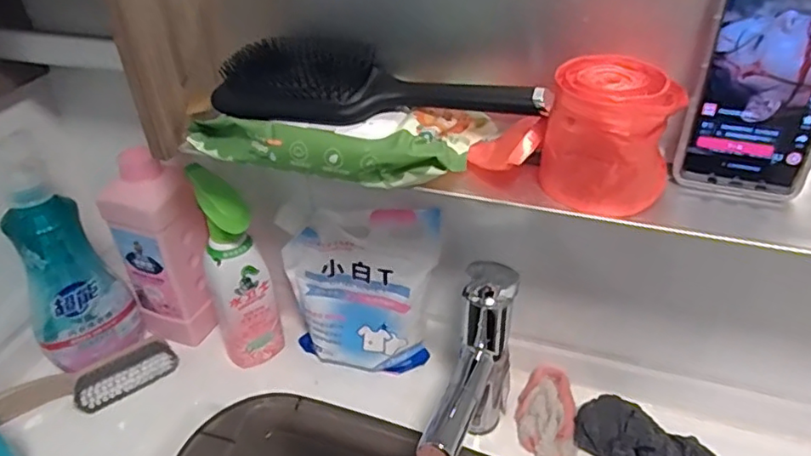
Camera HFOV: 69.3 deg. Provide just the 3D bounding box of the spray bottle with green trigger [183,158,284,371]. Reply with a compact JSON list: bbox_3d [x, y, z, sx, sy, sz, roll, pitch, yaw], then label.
[{"bbox_3d":[-0.184,0.046,0.642,0.065,0.222,0.081,-13,39,-14],"label":"spray bottle with green trigger"}]

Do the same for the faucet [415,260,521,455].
[{"bbox_3d":[0.059,0.152,0.518,0.051,0.191,0.176,9,39,14],"label":"faucet"}]

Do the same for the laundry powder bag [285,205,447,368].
[{"bbox_3d":[-0.046,0.070,0.617,0.159,0.200,0.047,3,38,6],"label":"laundry powder bag"}]

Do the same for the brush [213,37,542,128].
[{"bbox_3d":[-0.022,-0.106,0.439,0.251,0.035,0.079,5,38,8],"label":"brush"}]

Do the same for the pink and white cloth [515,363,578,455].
[{"bbox_3d":[0.146,0.191,0.605,0.057,0.037,0.110,3,38,6],"label":"pink and white cloth"}]

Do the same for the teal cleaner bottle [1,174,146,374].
[{"bbox_3d":[-0.359,0.051,0.619,0.098,0.205,0.059,-31,47,-32],"label":"teal cleaner bottle"}]

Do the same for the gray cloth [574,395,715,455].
[{"bbox_3d":[0.230,0.211,0.554,0.072,0.059,0.142,-32,47,-33],"label":"gray cloth"}]

